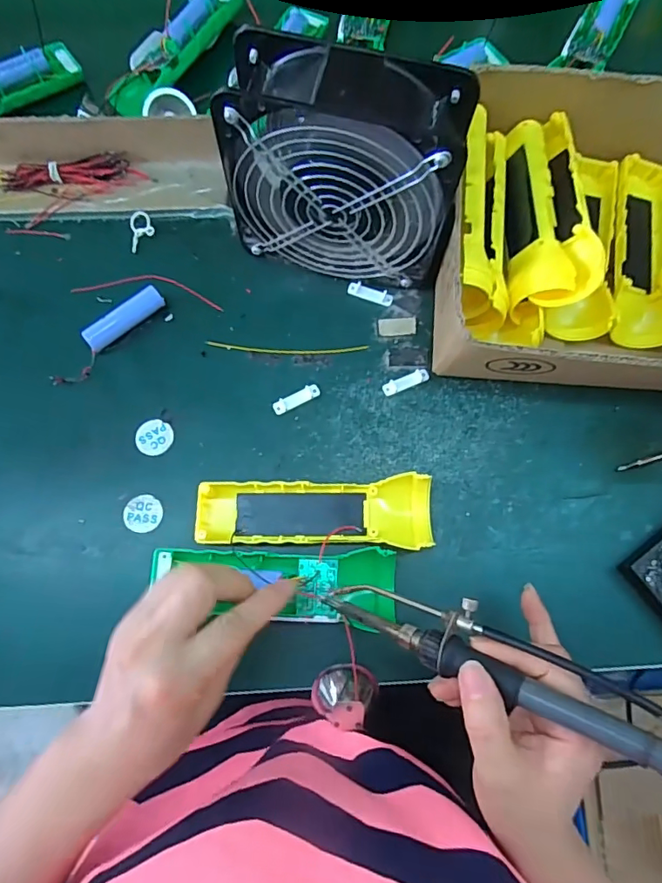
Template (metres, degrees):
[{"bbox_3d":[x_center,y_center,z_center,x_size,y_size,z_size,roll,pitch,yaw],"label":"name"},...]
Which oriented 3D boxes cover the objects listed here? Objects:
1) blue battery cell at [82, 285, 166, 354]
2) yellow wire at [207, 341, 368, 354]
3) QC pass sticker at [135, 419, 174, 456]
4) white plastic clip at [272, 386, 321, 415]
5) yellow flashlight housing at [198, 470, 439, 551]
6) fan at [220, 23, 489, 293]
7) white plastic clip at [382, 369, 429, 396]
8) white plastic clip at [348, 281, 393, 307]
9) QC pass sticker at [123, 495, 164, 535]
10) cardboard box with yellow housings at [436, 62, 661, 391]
[{"bbox_3d":[-0.160,-0.095,0.394,0.066,0.020,0.016,-41,79,-12],"label":"blue battery cell"},{"bbox_3d":[-0.035,-0.074,0.400,0.127,0.004,0.008,1,74,-1],"label":"yellow wire"},{"bbox_3d":[-0.133,-0.003,0.381,0.026,0.004,0.028,6,75,-10],"label":"QC pass sticker"},{"bbox_3d":[-0.026,-0.033,0.389,0.038,0.004,0.011,-28,77,-9],"label":"white plastic clip"},{"bbox_3d":[-0.010,0.049,0.357,0.163,0.023,0.048,1,74,-1],"label":"yellow flashlight housing"},{"bbox_3d":[0.011,-0.182,0.354,0.153,0.156,0.060,14,74,2],"label":"fan"},{"bbox_3d":[0.058,-0.046,0.393,0.037,0.005,0.011,-22,76,-8],"label":"white plastic clip"},{"bbox_3d":[0.032,-0.121,0.412,0.037,0.005,0.012,21,75,4],"label":"white plastic clip"},{"bbox_3d":[-0.136,0.052,0.365,0.027,0.004,0.026,17,74,3],"label":"QC pass sticker"},{"bbox_3d":[0.294,-0.126,0.374,0.420,0.092,0.258,5,74,0],"label":"cardboard box with yellow housings"}]

